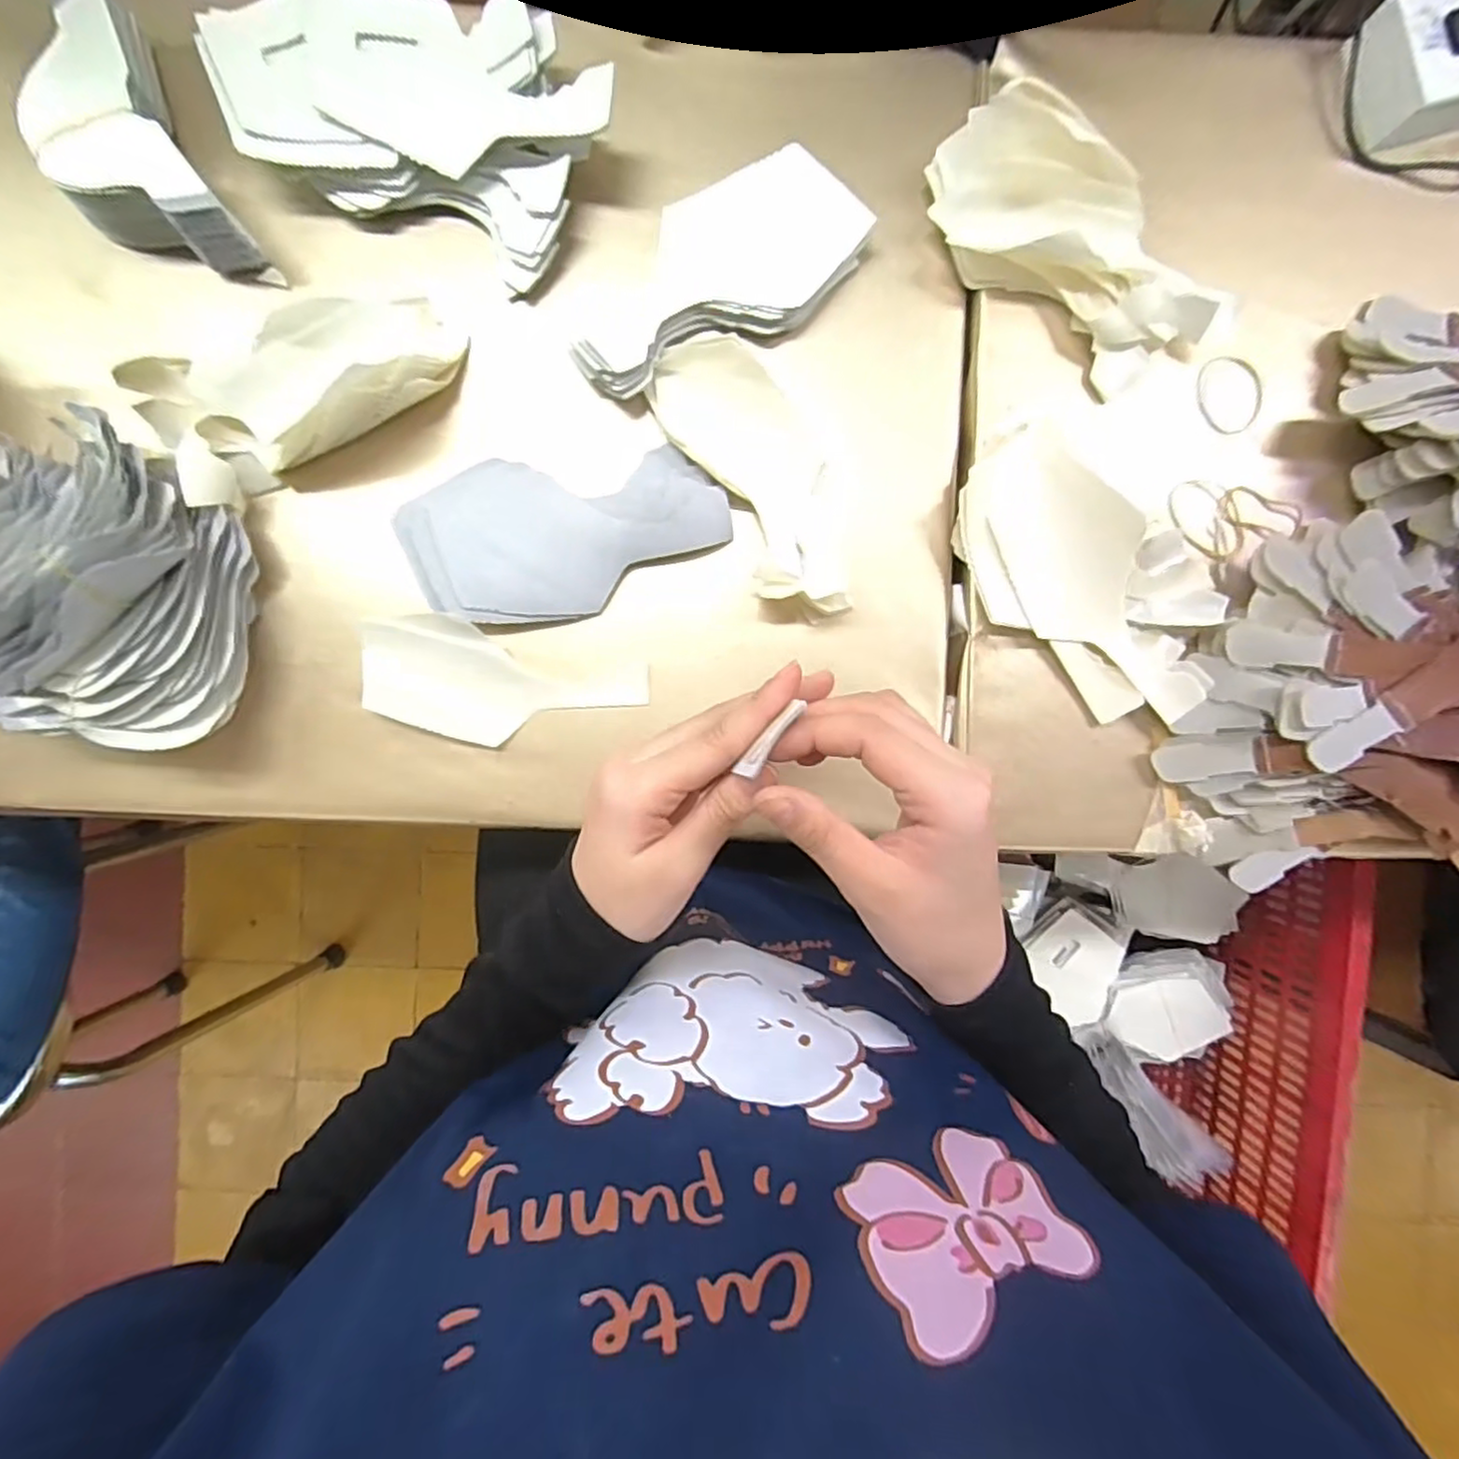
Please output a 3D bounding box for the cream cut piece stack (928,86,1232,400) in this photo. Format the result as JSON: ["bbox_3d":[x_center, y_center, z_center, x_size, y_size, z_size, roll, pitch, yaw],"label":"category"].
[{"bbox_3d":[0.215,-0.299,0.414,0.204,0.042,0.098,38,91,-1],"label":"cream cut piece stack"}]

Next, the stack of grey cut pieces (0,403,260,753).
[{"bbox_3d":[-0.385,-0.088,0.402,0.175,0.084,0.188,16,91,0],"label":"stack of grey cut pieces"}]

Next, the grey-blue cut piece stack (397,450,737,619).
[{"bbox_3d":[-0.101,-0.121,0.422,0.198,0.013,0.096,-7,97,-1],"label":"grey-blue cut piece stack"}]

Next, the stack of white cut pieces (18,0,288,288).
[{"bbox_3d":[-0.364,-0.347,0.410,0.084,0.056,0.157,-26,91,1],"label":"stack of white cut pieces"}]

